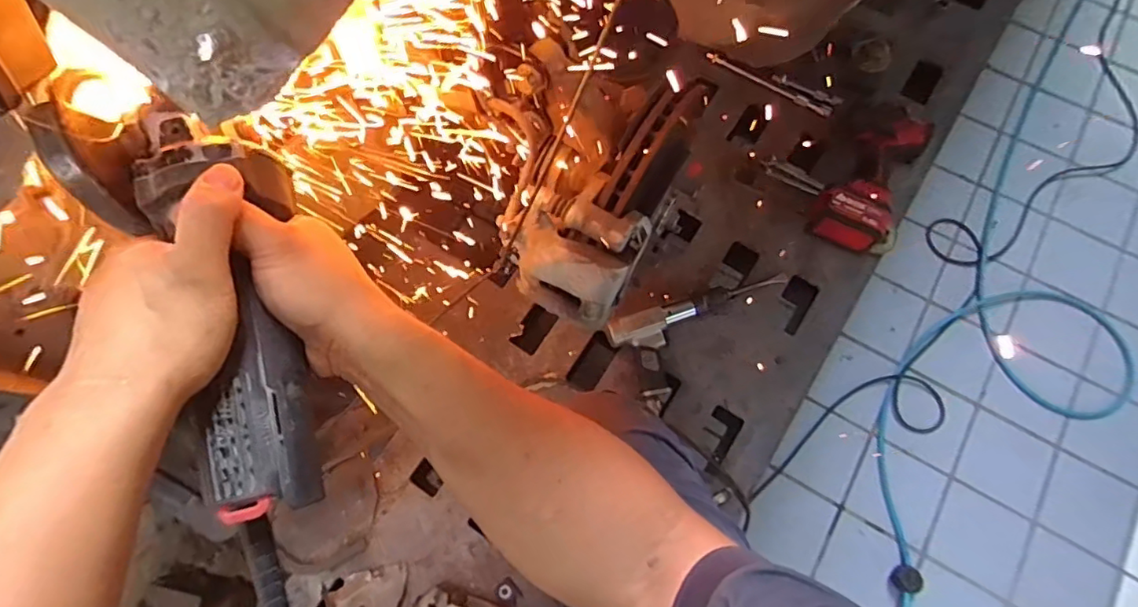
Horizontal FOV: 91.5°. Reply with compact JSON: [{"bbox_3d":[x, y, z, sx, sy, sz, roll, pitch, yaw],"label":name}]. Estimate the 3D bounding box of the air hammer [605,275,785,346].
[{"bbox_3d":[0.240,0.008,0.986,0.359,0.044,0.067,-19,72,-19],"label":"air hammer"}]

